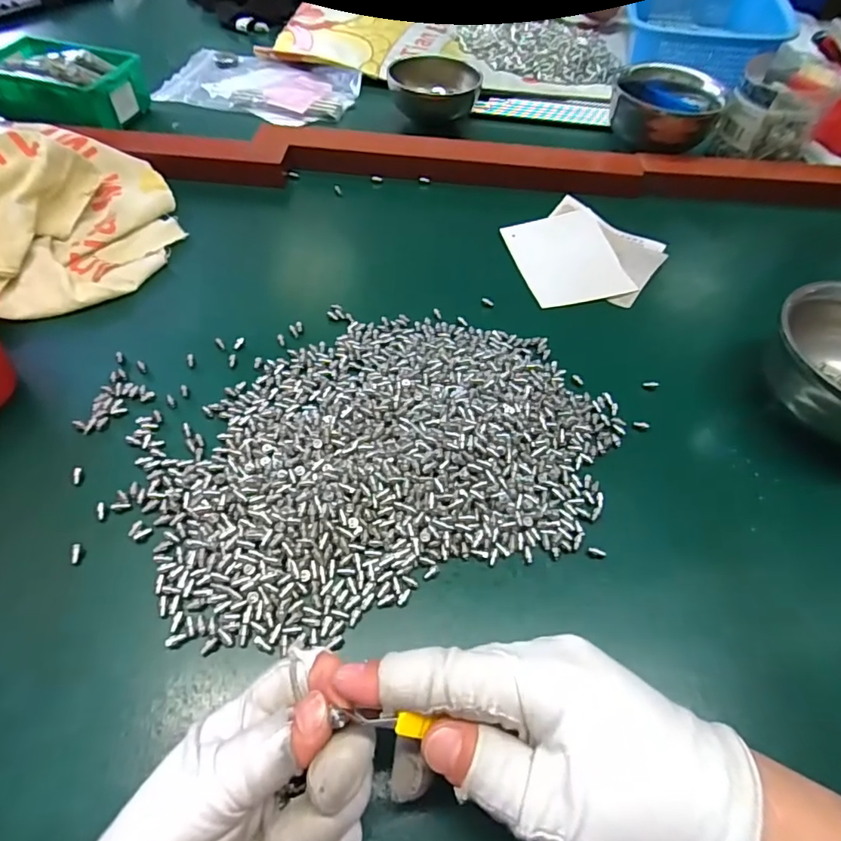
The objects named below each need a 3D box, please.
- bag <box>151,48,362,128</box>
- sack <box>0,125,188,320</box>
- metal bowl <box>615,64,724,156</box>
[{"bbox_3d":[-0.200,-0.421,0.632,0.232,0.019,0.151,14,53,5],"label":"bag"},{"bbox_3d":[-0.300,-0.186,0.419,0.167,0.065,0.209,-24,59,-21],"label":"sack"},{"bbox_3d":[0.275,-0.354,0.570,0.111,0.061,0.111,2,54,-3],"label":"metal bowl"}]

